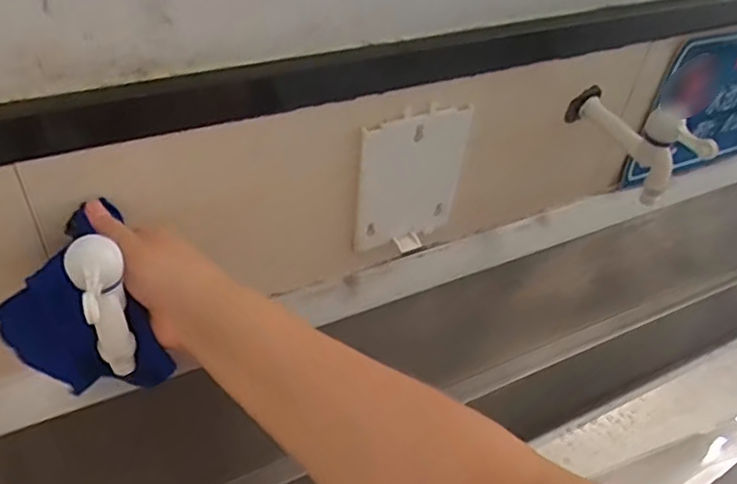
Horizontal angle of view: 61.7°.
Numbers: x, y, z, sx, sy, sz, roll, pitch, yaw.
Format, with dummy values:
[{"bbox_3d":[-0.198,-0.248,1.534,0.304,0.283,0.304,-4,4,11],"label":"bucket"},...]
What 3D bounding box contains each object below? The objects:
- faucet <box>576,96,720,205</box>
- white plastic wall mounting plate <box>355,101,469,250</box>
[{"bbox_3d":[0.274,-0.103,0.625,0.027,0.095,0.151,-13,46,-21],"label":"faucet"},{"bbox_3d":[0.042,-0.058,0.602,0.116,0.154,0.011,-15,46,-21],"label":"white plastic wall mounting plate"}]

